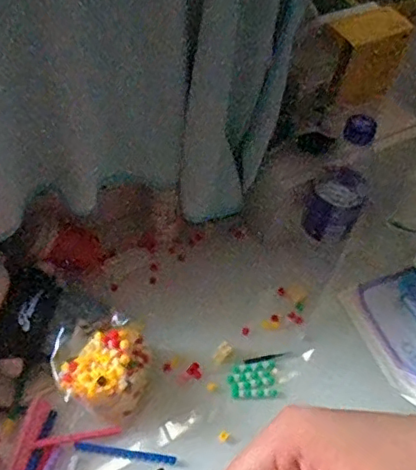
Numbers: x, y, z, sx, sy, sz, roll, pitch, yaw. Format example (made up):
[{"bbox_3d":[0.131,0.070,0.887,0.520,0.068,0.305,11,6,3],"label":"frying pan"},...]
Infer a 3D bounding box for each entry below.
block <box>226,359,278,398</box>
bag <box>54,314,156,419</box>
[{"bbox_3d":[0.049,0.159,0.623,0.052,0.004,0.042,-1,51,-5],"label":"block"},{"bbox_3d":[-0.105,0.136,0.570,0.094,0.080,0.088,-11,53,-13],"label":"bag"}]

